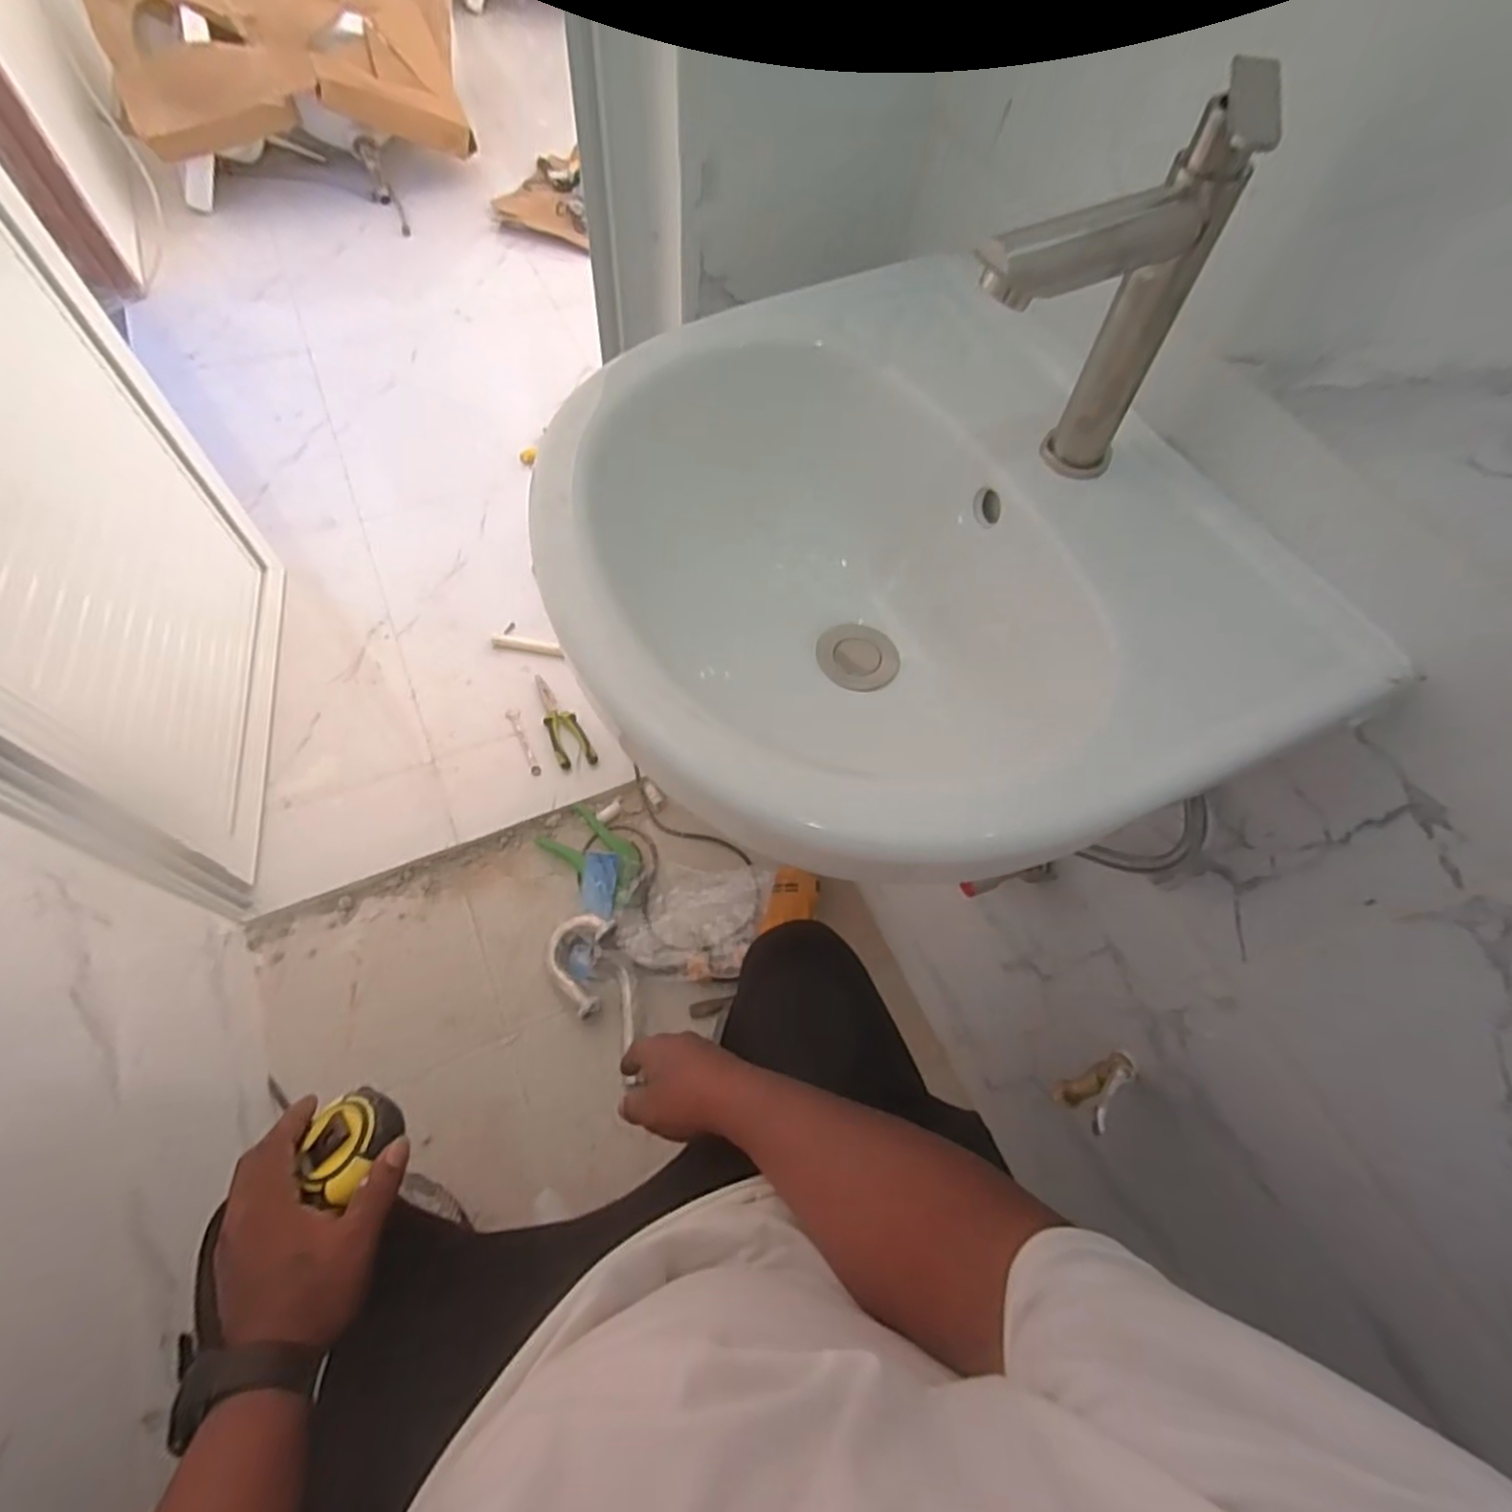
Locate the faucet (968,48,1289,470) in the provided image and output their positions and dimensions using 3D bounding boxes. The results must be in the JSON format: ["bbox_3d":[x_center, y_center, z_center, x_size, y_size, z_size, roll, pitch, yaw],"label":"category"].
[{"bbox_3d":[0.150,-0.191,0.322,0.128,0.165,0.035,-32,68,-20],"label":"faucet"}]

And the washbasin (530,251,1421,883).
[{"bbox_3d":[0.078,-0.103,0.434,0.367,0.152,0.364,-16,64,-13],"label":"washbasin"}]

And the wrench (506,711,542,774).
[{"bbox_3d":[-0.383,-0.023,1.158,0.022,0.009,0.128,-24,63,-15],"label":"wrench"}]

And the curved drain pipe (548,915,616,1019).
[{"bbox_3d":[-0.258,0.299,1.005,0.088,0.034,0.133,10,61,0],"label":"curved drain pipe"}]

